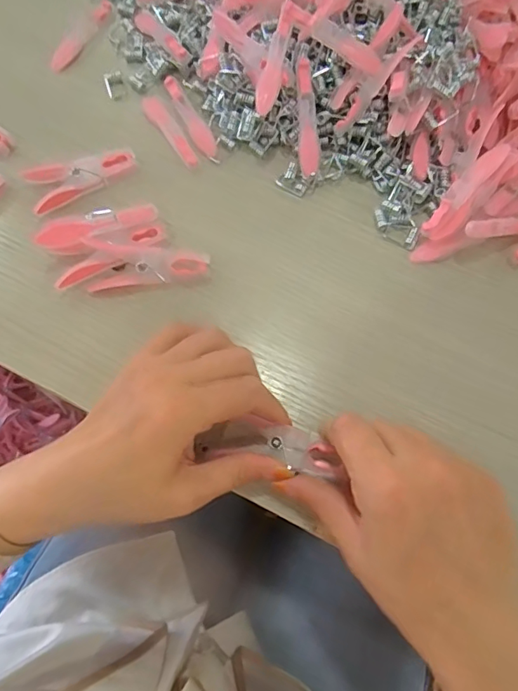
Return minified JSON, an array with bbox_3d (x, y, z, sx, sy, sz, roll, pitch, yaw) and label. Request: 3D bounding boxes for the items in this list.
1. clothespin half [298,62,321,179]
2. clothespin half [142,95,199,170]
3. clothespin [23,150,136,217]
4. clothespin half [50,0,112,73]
[{"bbox_3d":[0.034,-0.158,0.342,0.013,0.007,0.076,-4,99,1],"label":"clothespin half"},{"bbox_3d":[-0.067,-0.162,0.371,0.015,0.004,0.076,-30,73,-11],"label":"clothespin half"},{"bbox_3d":[-0.125,-0.119,0.350,0.075,0.013,0.035,-22,72,-8],"label":"clothespin"},{"bbox_3d":[-0.148,-0.256,0.406,0.018,0.005,0.083,23,72,7],"label":"clothespin half"}]

